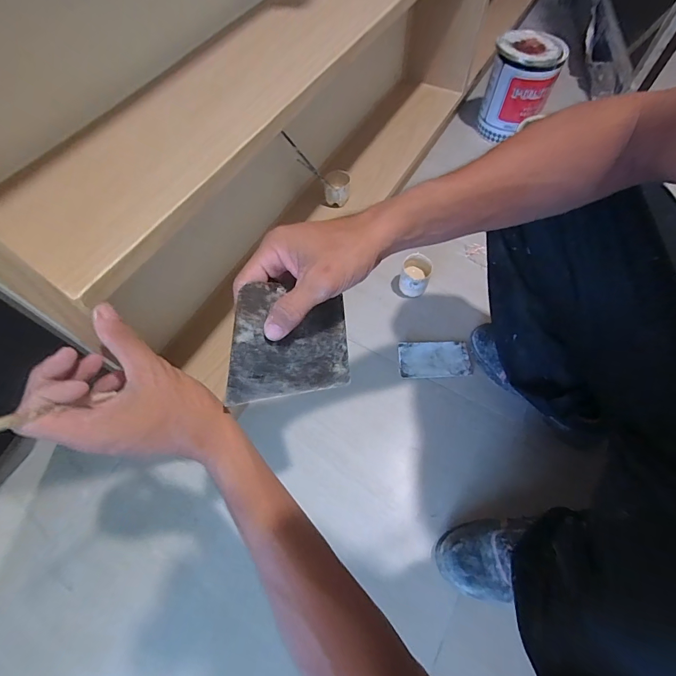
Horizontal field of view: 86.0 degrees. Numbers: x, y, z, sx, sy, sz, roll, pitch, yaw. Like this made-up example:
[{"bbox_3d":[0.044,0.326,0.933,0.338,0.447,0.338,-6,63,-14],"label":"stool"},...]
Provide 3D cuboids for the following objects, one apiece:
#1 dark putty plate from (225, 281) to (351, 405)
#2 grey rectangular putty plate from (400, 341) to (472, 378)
[{"bbox_3d":[-0.037,0.003,0.318,0.124,0.004,0.093,-2,96,-41],"label":"dark putty plate"},{"bbox_3d":[0.193,0.042,0.727,0.140,0.004,0.078,-2,63,1],"label":"grey rectangular putty plate"}]

